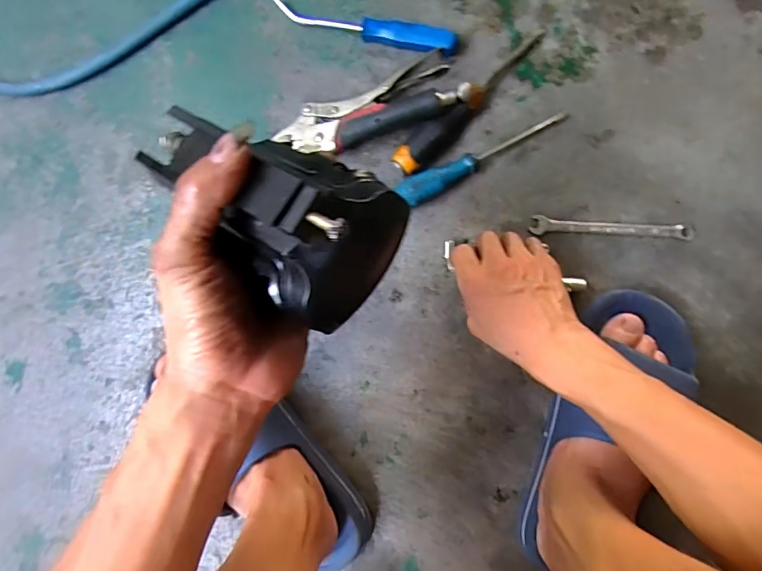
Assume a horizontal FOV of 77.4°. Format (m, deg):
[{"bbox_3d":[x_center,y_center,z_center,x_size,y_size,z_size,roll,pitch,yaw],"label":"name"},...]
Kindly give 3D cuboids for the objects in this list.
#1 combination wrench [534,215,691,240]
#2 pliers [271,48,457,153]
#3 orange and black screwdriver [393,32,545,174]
[{"bbox_3d":[0.232,-0.056,0.480,0.155,0.009,0.019,5,91,6],"label":"combination wrench"},{"bbox_3d":[-0.022,-0.176,0.484,0.198,0.037,0.065,-19,88,6],"label":"pliers"},{"bbox_3d":[0.088,-0.184,0.475,0.189,0.030,0.030,-45,86,5],"label":"orange and black screwdriver"}]

